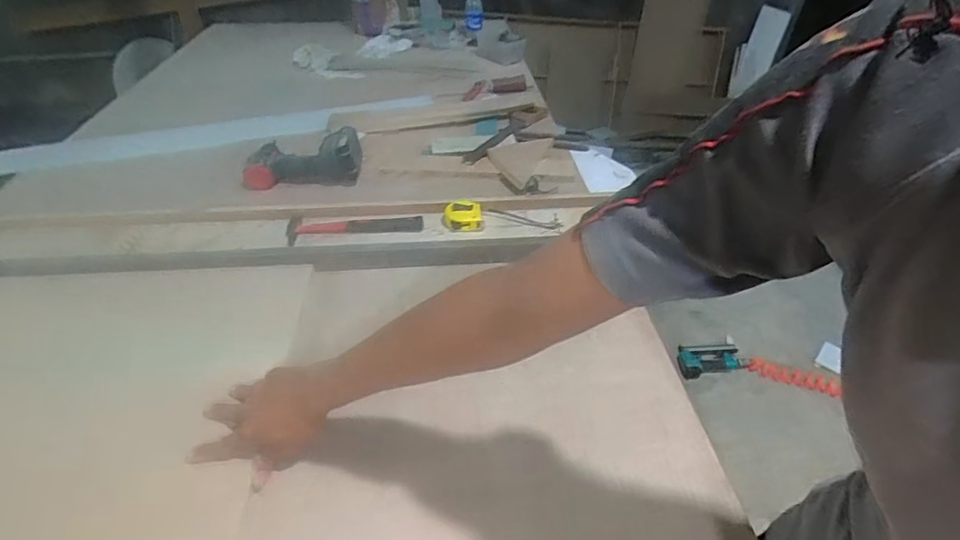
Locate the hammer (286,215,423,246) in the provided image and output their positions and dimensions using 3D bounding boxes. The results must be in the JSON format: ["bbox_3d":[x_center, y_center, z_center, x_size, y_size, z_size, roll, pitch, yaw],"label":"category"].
[{"bbox_3d":[-0.229,-0.077,0.886,0.250,0.034,0.073,-1,40,-2],"label":"hammer"}]

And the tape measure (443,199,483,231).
[{"bbox_3d":[-0.031,-0.102,0.887,0.067,0.033,0.057,-6,40,-9],"label":"tape measure"}]

